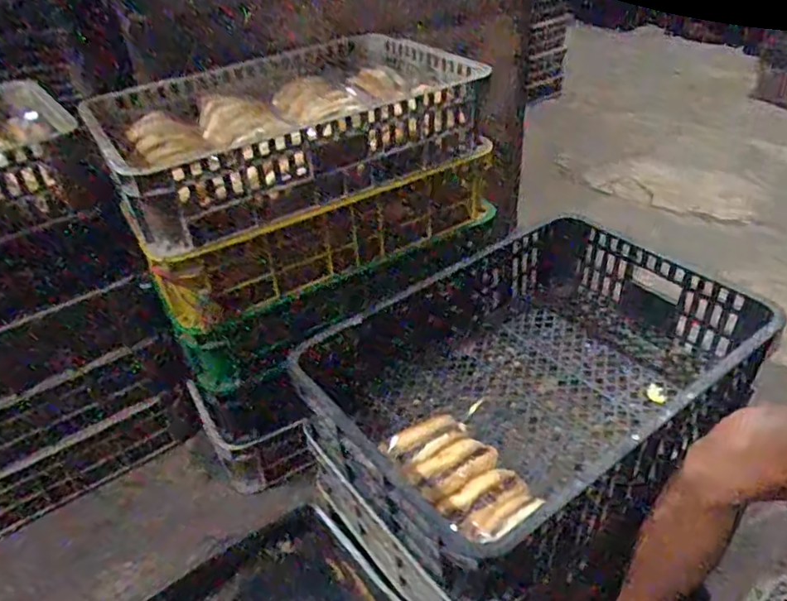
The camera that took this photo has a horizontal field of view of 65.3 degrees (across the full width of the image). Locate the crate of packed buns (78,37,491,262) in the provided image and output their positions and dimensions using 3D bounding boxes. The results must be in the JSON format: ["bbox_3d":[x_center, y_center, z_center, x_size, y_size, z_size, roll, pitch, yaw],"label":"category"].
[{"bbox_3d":[-0.197,-0.319,1.112,0.621,0.133,0.423,-22,39,-23],"label":"crate of packed buns"}]

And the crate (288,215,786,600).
[{"bbox_3d":[0.208,0.110,0.968,0.636,0.150,0.484,-26,40,-26],"label":"crate"}]

